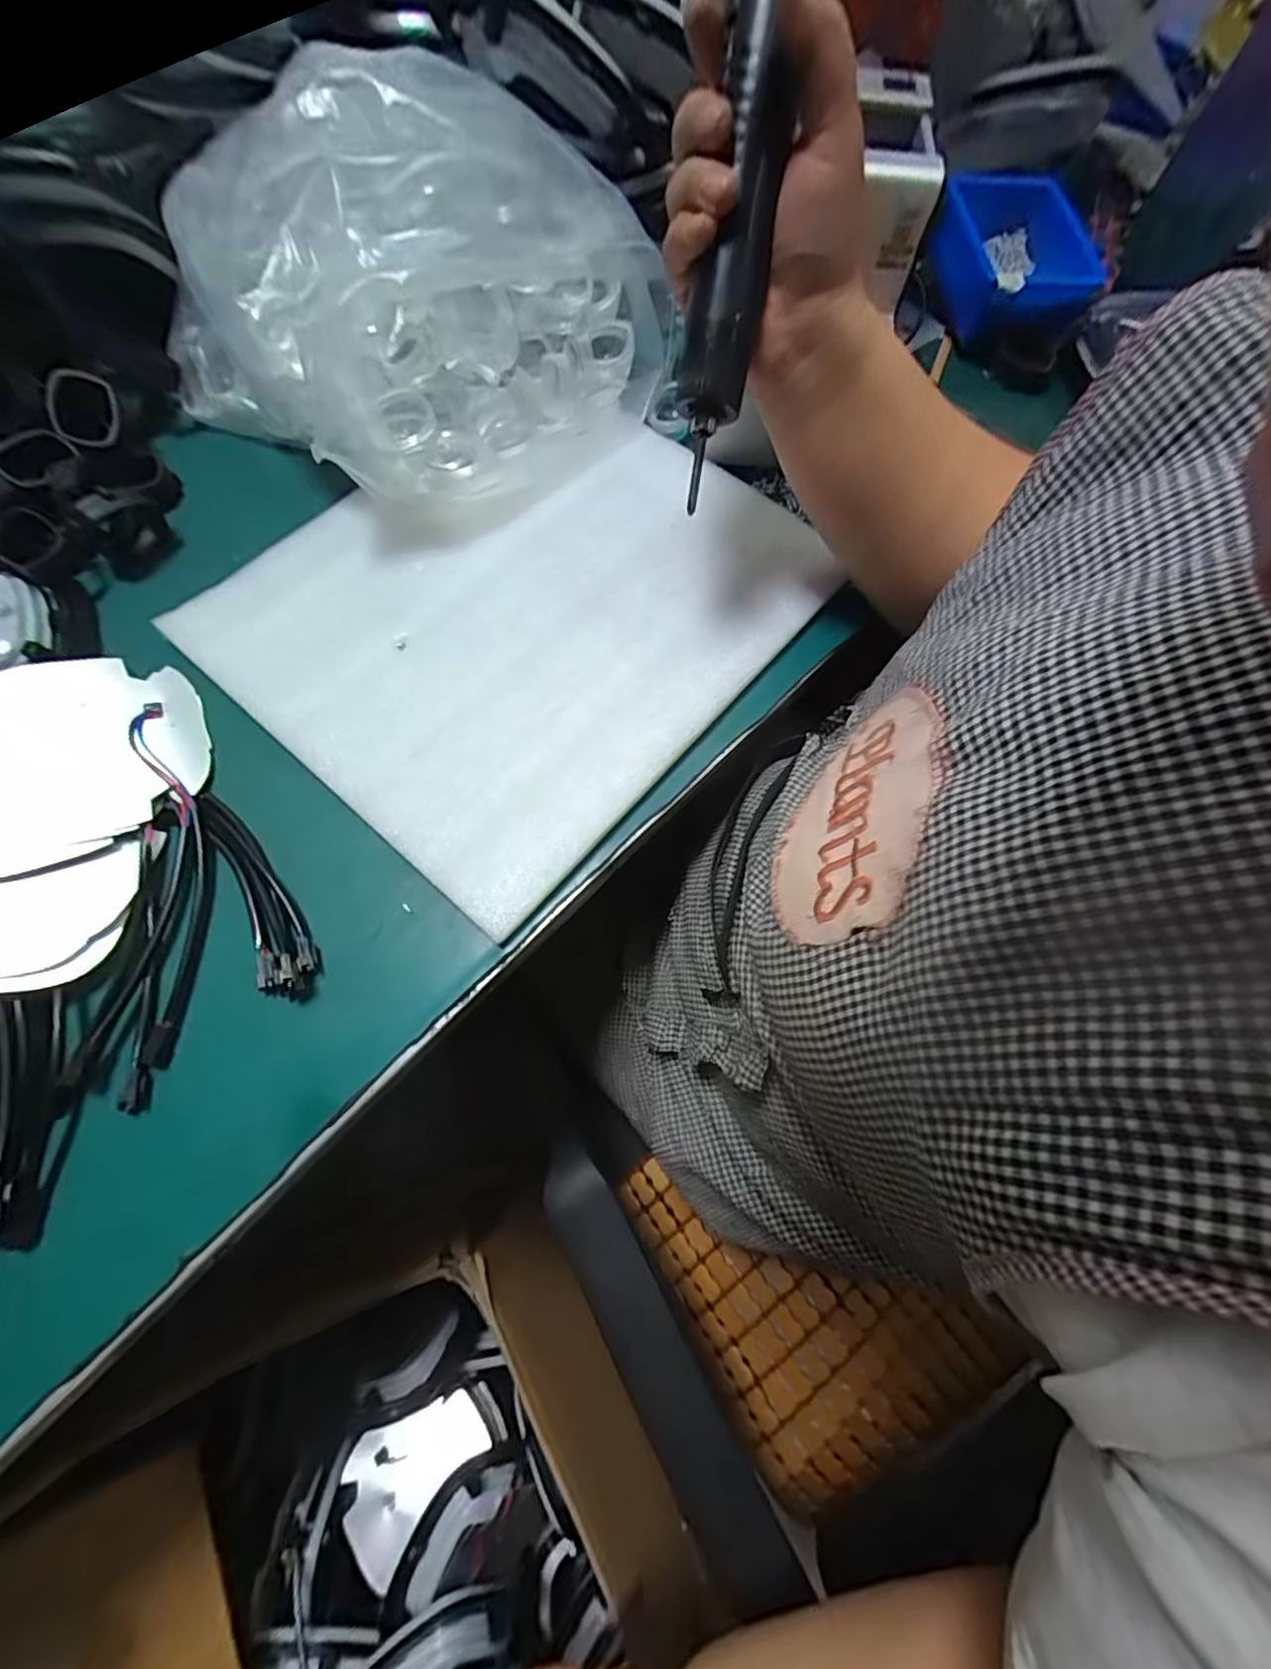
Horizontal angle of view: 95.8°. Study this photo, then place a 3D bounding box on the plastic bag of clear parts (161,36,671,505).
[{"bbox_3d":[-0.131,-0.357,0.381,0.299,0.123,0.213,-38,77,-12],"label":"plastic bag of clear parts"}]

